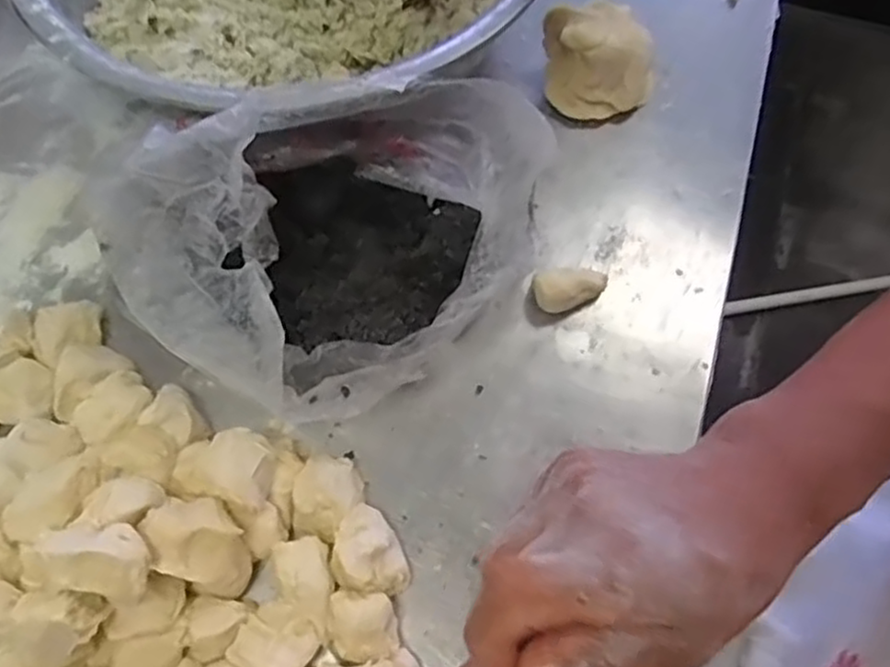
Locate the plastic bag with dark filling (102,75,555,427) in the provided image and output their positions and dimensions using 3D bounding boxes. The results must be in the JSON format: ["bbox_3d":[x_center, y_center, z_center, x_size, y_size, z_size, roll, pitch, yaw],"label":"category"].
[{"bbox_3d":[-0.059,-0.065,0.454,0.174,0.144,0.239,38,70,16],"label":"plastic bag with dark filling"}]

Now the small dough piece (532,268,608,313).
[{"bbox_3d":[0.086,-0.030,0.499,0.051,0.027,0.023,-6,64,-3],"label":"small dough piece"}]

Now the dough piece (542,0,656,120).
[{"bbox_3d":[0.126,-0.214,0.571,0.093,0.062,0.070,-12,65,-6],"label":"dough piece"}]

